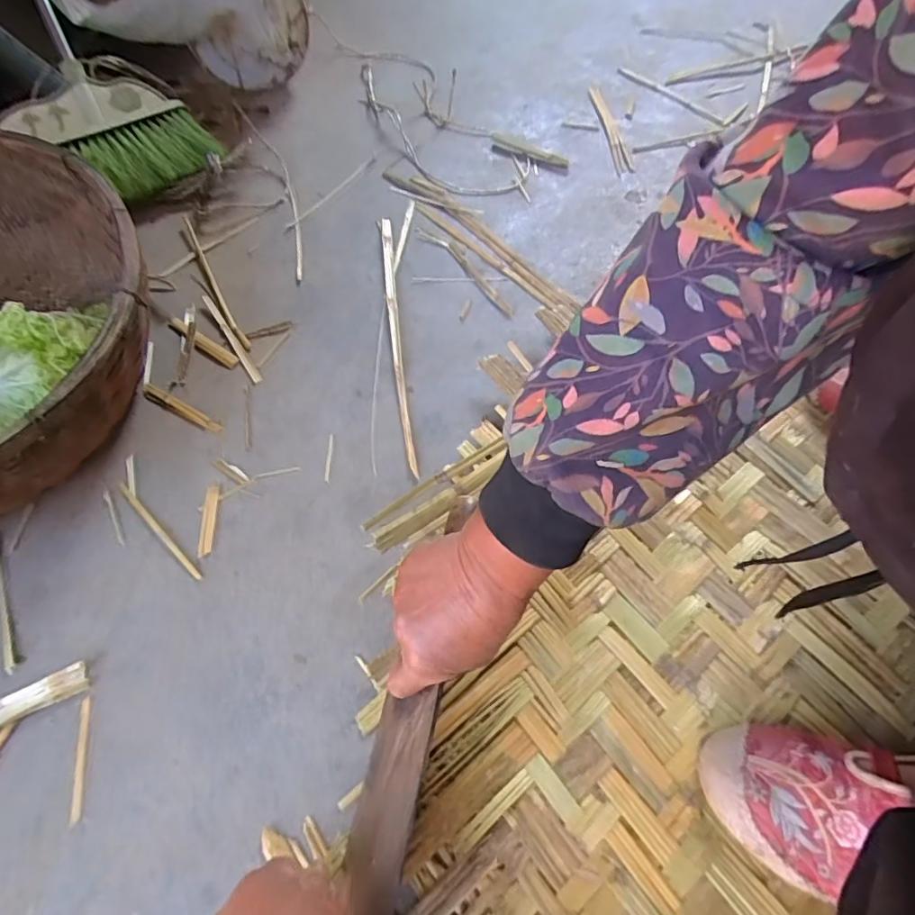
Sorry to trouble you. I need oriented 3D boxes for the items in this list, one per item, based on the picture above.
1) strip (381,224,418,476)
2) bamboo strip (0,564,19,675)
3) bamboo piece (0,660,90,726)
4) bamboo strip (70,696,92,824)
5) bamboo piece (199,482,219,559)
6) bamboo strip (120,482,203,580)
[{"bbox_3d":[-0.075,-0.158,0.649,0.015,0.007,0.413,-7,58,-3],"label":"strip"},{"bbox_3d":[-0.420,0.128,0.492,0.010,0.005,0.148,-27,61,-14],"label":"bamboo strip"},{"bbox_3d":[-0.349,0.197,0.435,0.088,0.005,0.025,-23,60,-12],"label":"bamboo piece"},{"bbox_3d":[-0.293,0.232,0.415,0.007,0.004,0.086,-14,59,-7],"label":"bamboo strip"},{"bbox_3d":[-0.242,0.059,0.519,0.013,0.004,0.077,-7,58,-3],"label":"bamboo piece"},{"bbox_3d":[-0.292,0.070,0.519,0.141,0.004,0.009,38,66,22],"label":"bamboo strip"}]

